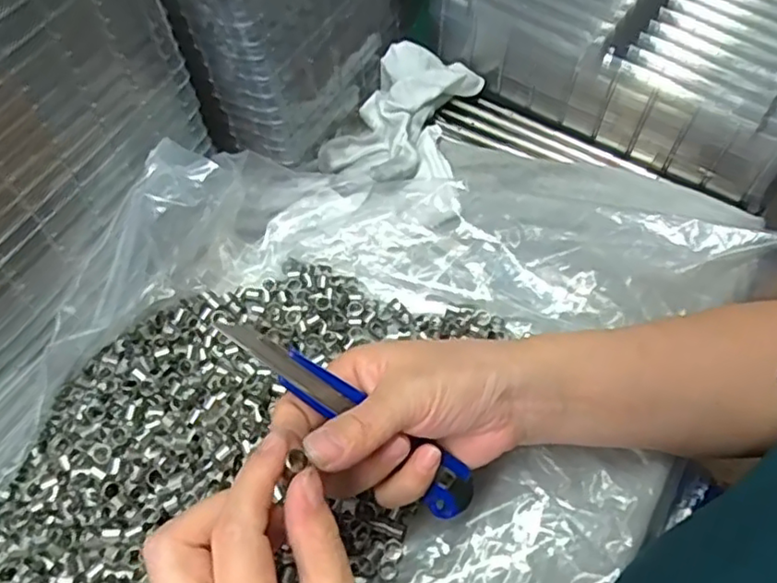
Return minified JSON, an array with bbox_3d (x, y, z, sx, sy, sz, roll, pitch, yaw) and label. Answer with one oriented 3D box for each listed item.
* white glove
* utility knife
[{"bbox_3d":[0.016,-0.130,0.480,0.086,0.042,0.133,24,60,14],"label":"white glove"},{"bbox_3d":[-0.014,0.056,0.285,0.144,0.014,0.021,42,59,-19],"label":"utility knife"}]

